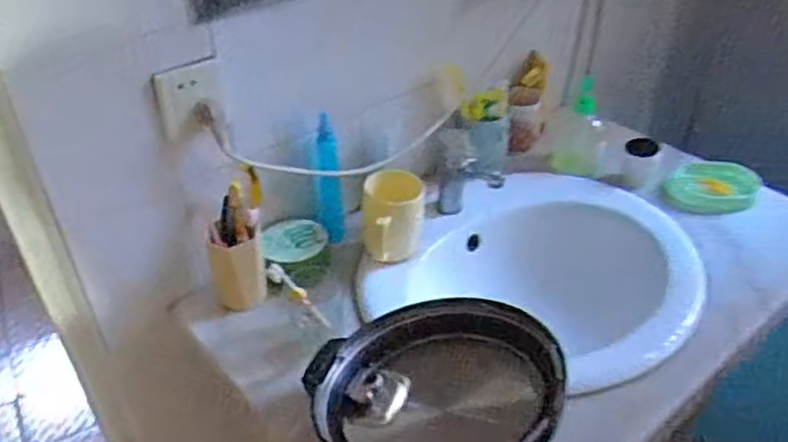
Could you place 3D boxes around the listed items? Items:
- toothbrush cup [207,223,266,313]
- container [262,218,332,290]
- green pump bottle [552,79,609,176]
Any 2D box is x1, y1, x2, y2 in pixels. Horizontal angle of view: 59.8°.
[{"bbox_3d":[-0.207,0.061,0.914,0.066,0.104,0.053,-8,37,-8],"label":"toothbrush cup"},{"bbox_3d":[-0.140,0.046,0.970,0.089,0.050,0.095,-1,37,1],"label":"container"},{"bbox_3d":[0.327,-0.165,1.178,0.089,0.160,0.064,11,39,16],"label":"green pump bottle"}]

